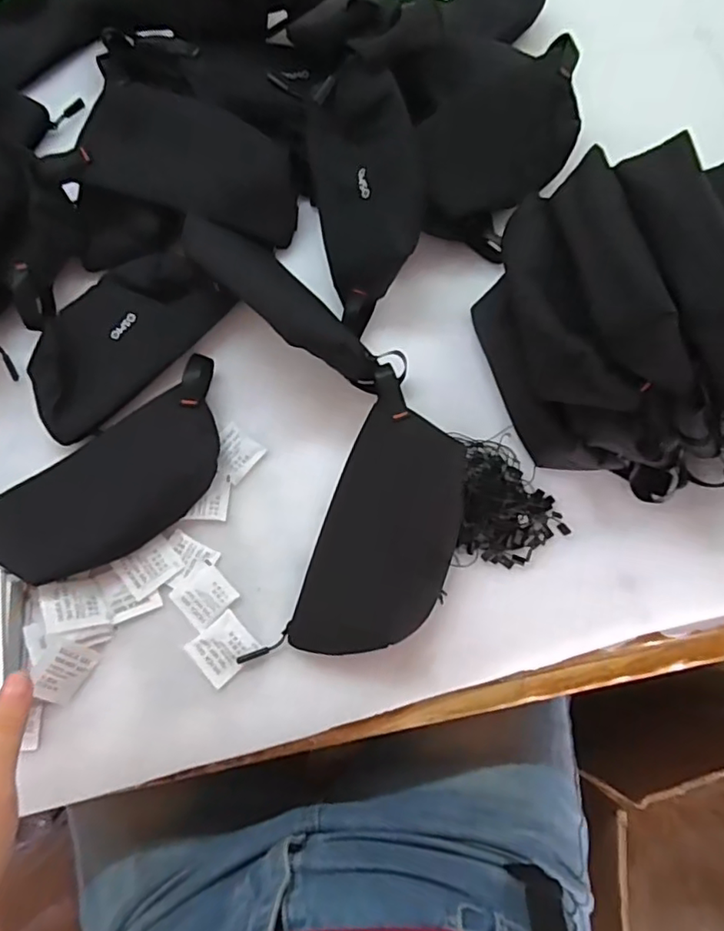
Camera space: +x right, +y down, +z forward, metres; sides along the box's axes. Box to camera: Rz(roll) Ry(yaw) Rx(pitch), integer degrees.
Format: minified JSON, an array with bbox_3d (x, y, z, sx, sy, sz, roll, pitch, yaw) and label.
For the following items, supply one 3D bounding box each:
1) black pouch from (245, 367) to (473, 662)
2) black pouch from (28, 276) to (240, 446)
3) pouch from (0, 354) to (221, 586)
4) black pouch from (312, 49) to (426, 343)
[{"bbox_3d":[0.021,0.046,0.434,0.100,0.034,0.207,20,74,6],"label":"black pouch"},{"bbox_3d":[-0.210,-0.108,0.493,0.094,0.027,0.179,38,76,11],"label":"black pouch"},{"bbox_3d":[-0.187,0.006,0.441,0.213,0.040,0.105,-37,76,-11],"label":"pouch"},{"bbox_3d":[0.004,-0.225,0.487,0.088,0.060,0.214,-4,97,-2],"label":"black pouch"}]

